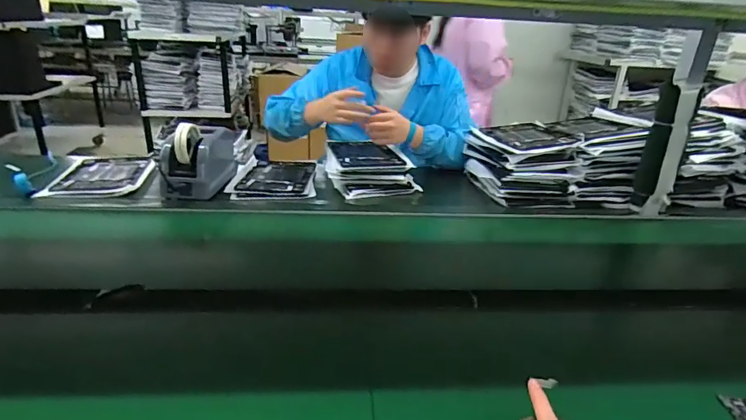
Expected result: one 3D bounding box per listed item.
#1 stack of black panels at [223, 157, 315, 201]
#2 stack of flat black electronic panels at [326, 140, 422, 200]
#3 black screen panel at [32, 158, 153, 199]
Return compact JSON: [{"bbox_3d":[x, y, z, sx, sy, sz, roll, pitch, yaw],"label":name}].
[{"bbox_3d":[-0.252,-0.085,1.148,0.201,0.023,0.256,0,23,-8],"label":"stack of black panels"},{"bbox_3d":[-0.014,-0.113,1.169,0.227,0.077,0.234,-3,24,-14],"label":"stack of flat black electronic panels"},{"bbox_3d":[-0.660,-0.086,1.084,0.199,0.018,0.267,-3,24,-13],"label":"black screen panel"}]

